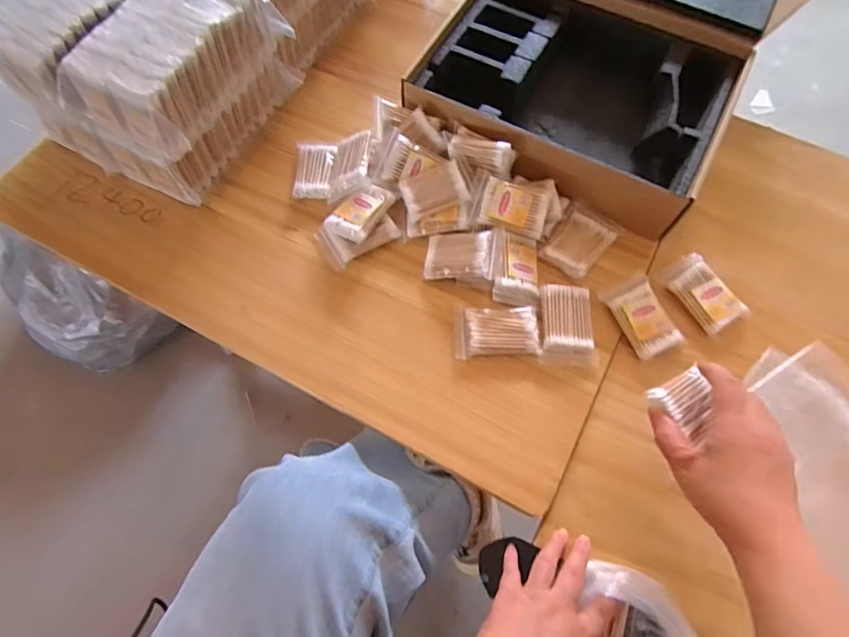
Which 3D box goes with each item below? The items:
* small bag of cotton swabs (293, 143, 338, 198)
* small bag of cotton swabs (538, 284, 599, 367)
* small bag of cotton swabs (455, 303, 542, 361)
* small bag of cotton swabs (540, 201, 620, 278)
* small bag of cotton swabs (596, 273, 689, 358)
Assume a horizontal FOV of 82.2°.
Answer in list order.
[{"bbox_3d":[-0.136,-0.188,0.608,0.047,0.010,0.080,2,68,0],"label":"small bag of cotton swabs"},{"bbox_3d":[0.157,0.008,0.532,0.058,0.016,0.088,5,68,1],"label":"small bag of cotton swabs"},{"bbox_3d":[0.079,0.015,0.528,0.089,0.021,0.057,3,68,1],"label":"small bag of cotton swabs"},{"bbox_3d":[0.183,-0.093,0.574,0.062,0.012,0.091,37,72,13],"label":"small bag of cotton swabs"},{"bbox_3d":[0.243,-0.003,0.543,0.061,0.013,0.088,-20,69,-9],"label":"small bag of cotton swabs"}]

